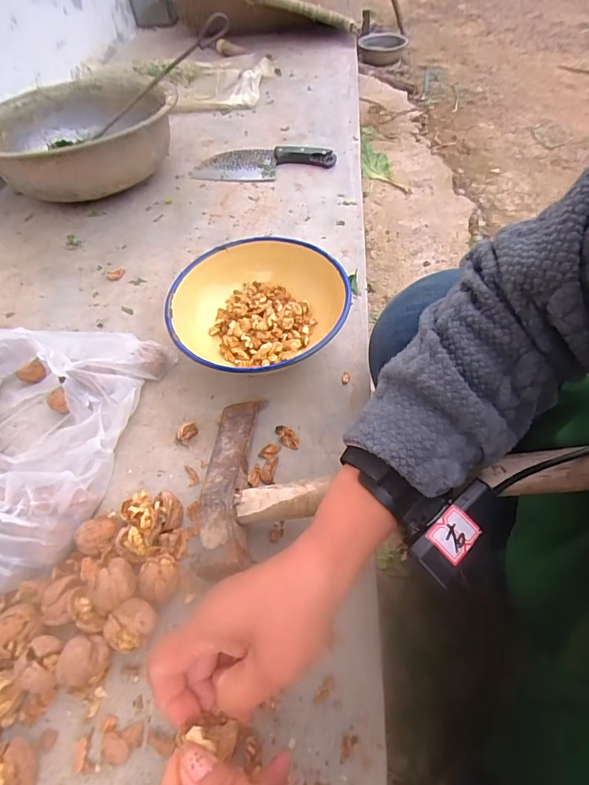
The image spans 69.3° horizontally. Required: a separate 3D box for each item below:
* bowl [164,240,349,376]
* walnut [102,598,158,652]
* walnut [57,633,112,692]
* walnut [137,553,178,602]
[{"bbox_3d":[-0.038,-0.083,0.487,0.189,0.077,0.189,-2,55,3],"label":"bowl"},{"bbox_3d":[-0.127,0.184,0.335,0.032,0.035,0.036,28,62,21],"label":"walnut"},{"bbox_3d":[-0.156,0.205,0.323,0.034,0.036,0.034,-2,55,3],"label":"walnut"},{"bbox_3d":[-0.113,0.156,0.356,0.031,0.026,0.035,-16,56,-6],"label":"walnut"}]

